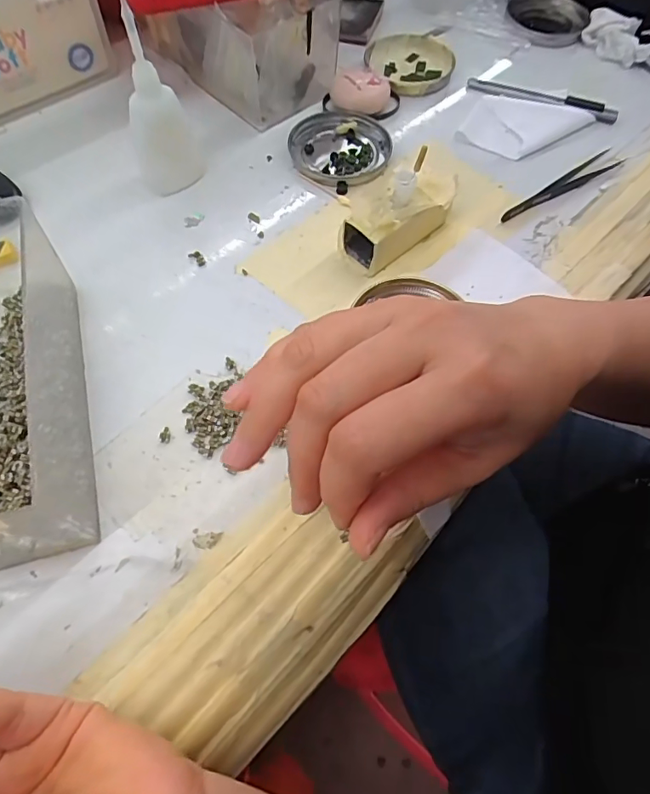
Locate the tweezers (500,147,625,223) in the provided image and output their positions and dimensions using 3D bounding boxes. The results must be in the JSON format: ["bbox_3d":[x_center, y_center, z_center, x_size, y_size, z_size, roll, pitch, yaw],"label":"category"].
[{"bbox_3d":[0.183,-0.160,0.379,0.125,0.008,0.016,-34,69,-18],"label":"tweezers"}]

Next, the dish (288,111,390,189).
[{"bbox_3d":[0.011,-0.196,0.394,0.078,0.009,0.078,1,63,-2],"label":"dish"}]

